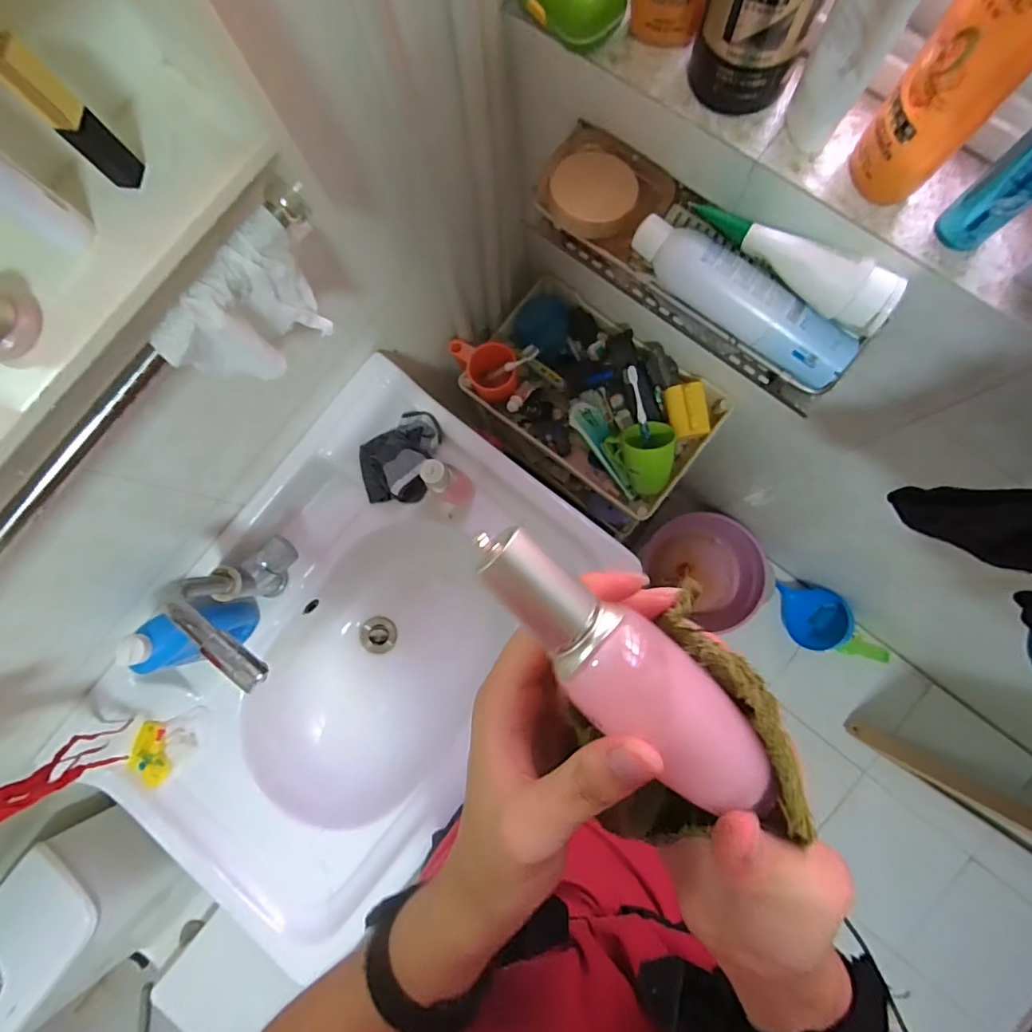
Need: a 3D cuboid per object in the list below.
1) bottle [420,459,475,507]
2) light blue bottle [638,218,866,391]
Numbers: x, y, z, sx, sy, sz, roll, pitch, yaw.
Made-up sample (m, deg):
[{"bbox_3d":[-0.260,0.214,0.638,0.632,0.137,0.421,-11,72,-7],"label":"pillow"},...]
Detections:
[{"bbox_3d":[-0.084,-0.042,0.666,0.044,0.148,0.041,-1,83,5],"label":"bottle"},{"bbox_3d":[0.221,-0.213,0.500,0.238,0.047,0.053,37,87,8],"label":"light blue bottle"}]

